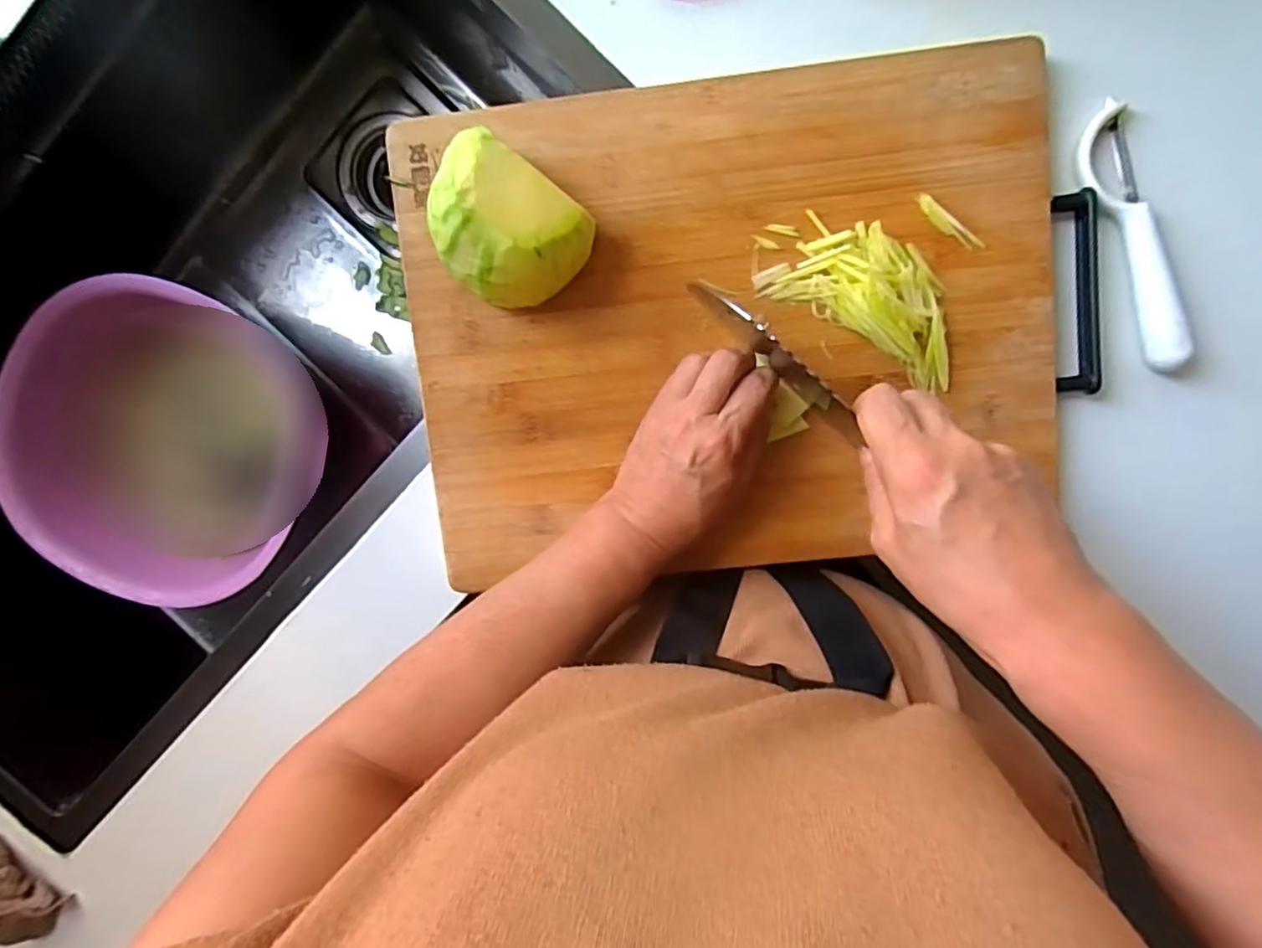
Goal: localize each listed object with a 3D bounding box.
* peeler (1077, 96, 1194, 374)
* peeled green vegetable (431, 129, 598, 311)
[{"bbox_3d":[0.300,-0.138,0.364,0.029,0.015,0.159,-19,95,4],"label":"peeler"},{"bbox_3d":[-0.069,-0.133,0.337,0.081,0.061,0.071,37,97,-3],"label":"peeled green vegetable"}]

